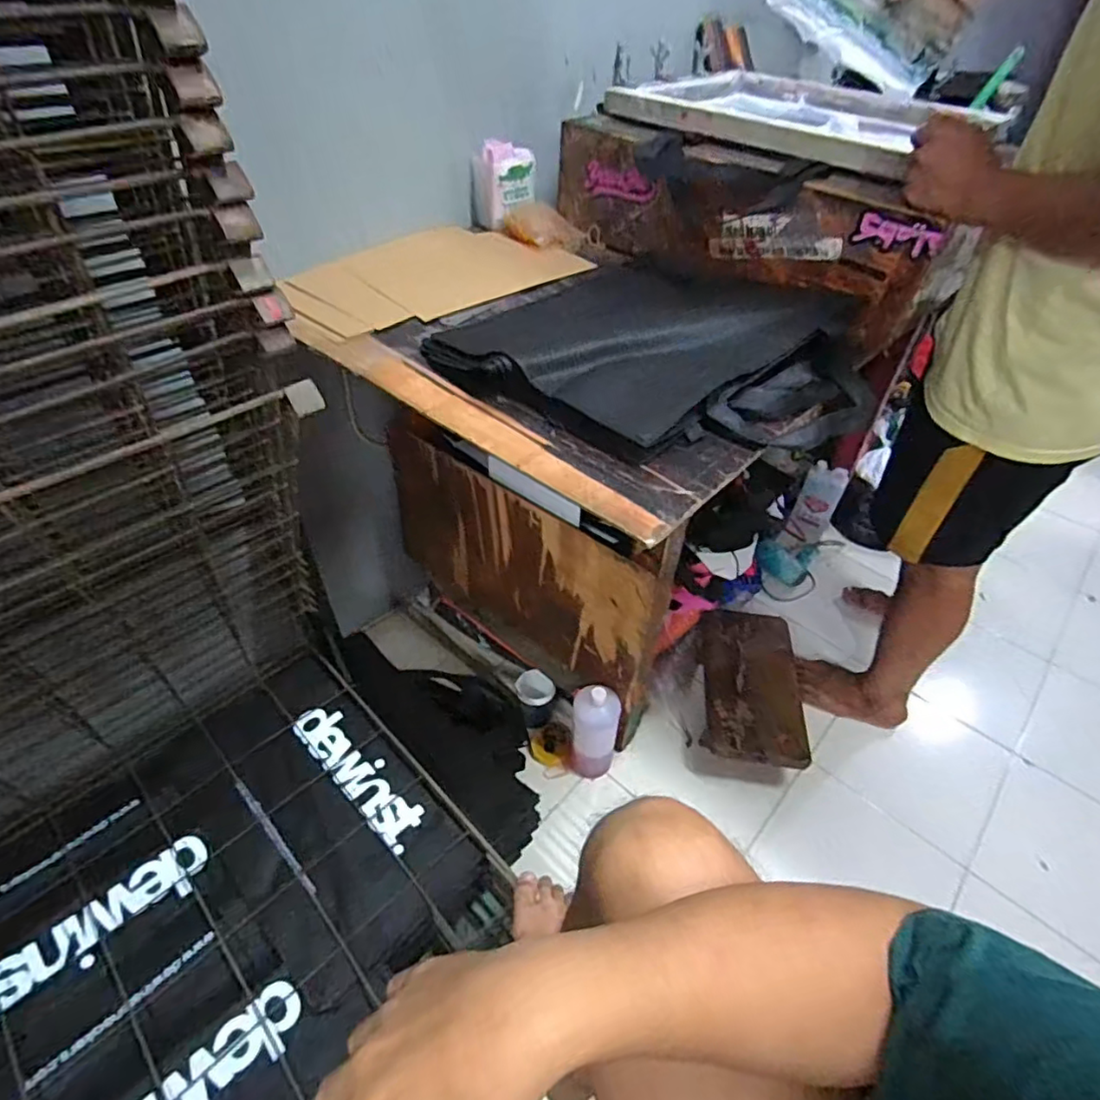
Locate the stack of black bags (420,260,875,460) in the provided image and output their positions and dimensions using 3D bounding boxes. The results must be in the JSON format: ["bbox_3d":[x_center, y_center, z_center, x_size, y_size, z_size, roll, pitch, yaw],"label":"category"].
[{"bbox_3d":[0.123,-0.247,0.728,0.424,0.071,0.462,-32,54,-29],"label":"stack of black bags"}]

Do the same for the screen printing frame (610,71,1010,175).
[{"bbox_3d":[0.411,-0.743,1.031,0.483,0.051,0.439,32,52,27],"label":"screen printing frame"}]

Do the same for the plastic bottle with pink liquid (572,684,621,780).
[{"bbox_3d":[0.081,0.336,1.114,0.082,0.239,0.065,10,46,8],"label":"plastic bottle with pink liquid"}]

